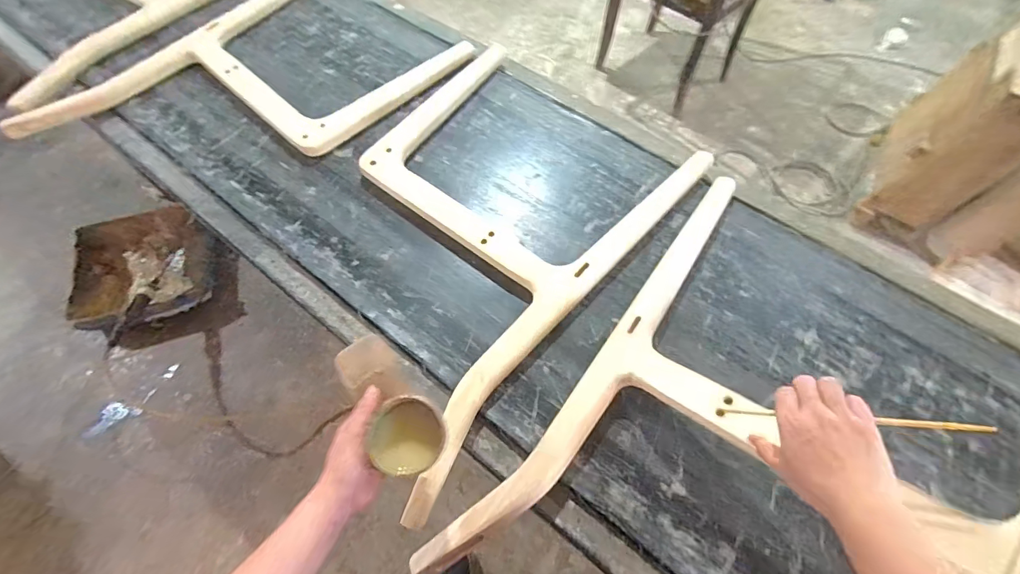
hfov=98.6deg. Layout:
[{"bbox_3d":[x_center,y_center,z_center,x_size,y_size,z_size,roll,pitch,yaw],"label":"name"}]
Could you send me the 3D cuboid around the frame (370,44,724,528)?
[{"bbox_3d":[-0.078,-0.114,0.759,0.528,0.037,0.740,37,70,16],"label":"frame"}]

